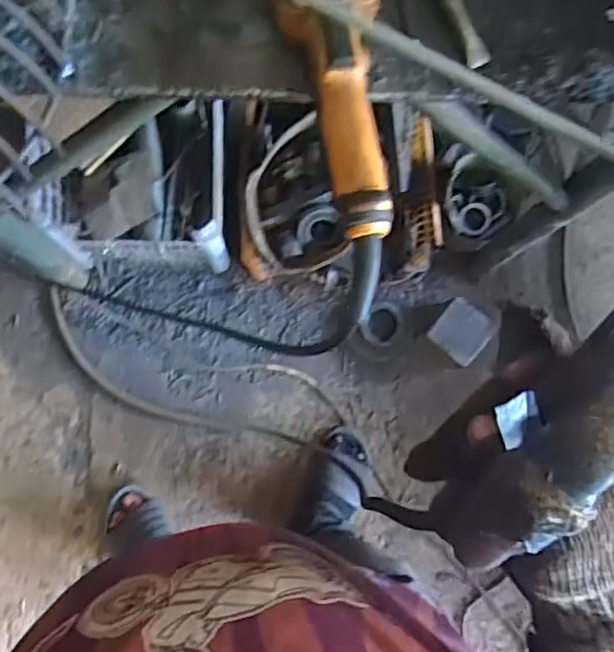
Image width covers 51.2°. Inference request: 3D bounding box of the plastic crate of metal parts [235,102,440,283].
[{"bbox_3d":[0.060,-0.240,1.189,0.355,0.165,0.292,0,83,-3],"label":"plastic crate of metal parts"}]

